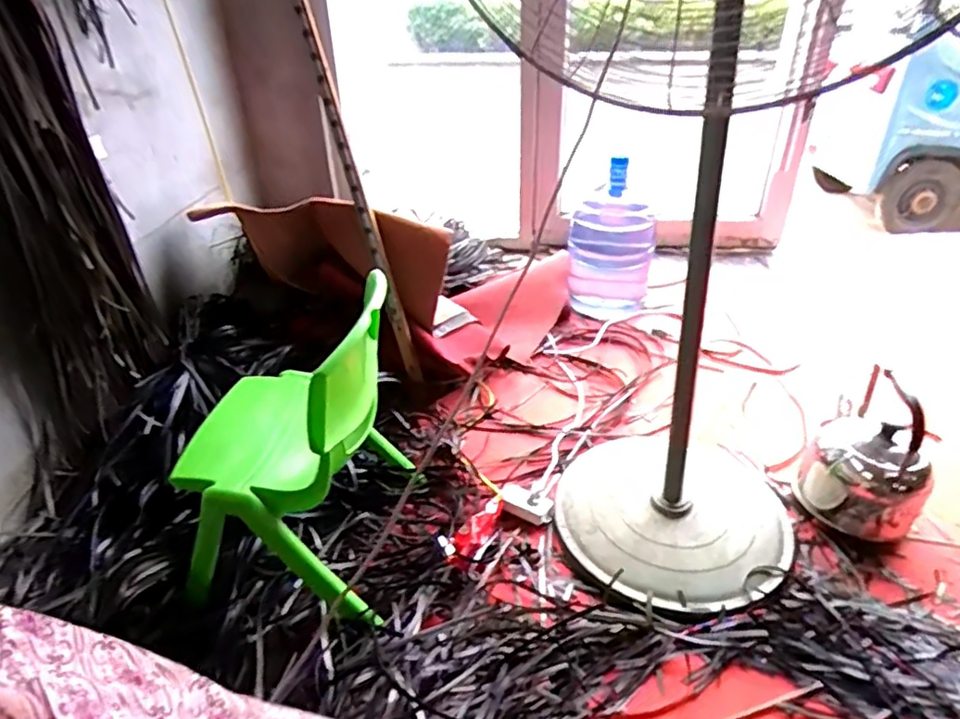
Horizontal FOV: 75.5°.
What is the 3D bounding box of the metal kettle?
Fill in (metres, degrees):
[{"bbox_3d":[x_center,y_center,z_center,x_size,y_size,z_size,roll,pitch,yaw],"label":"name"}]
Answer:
[{"bbox_3d":[0.726,0.177,1.157,0.193,0.291,0.194,19,38,29],"label":"metal kettle"}]

